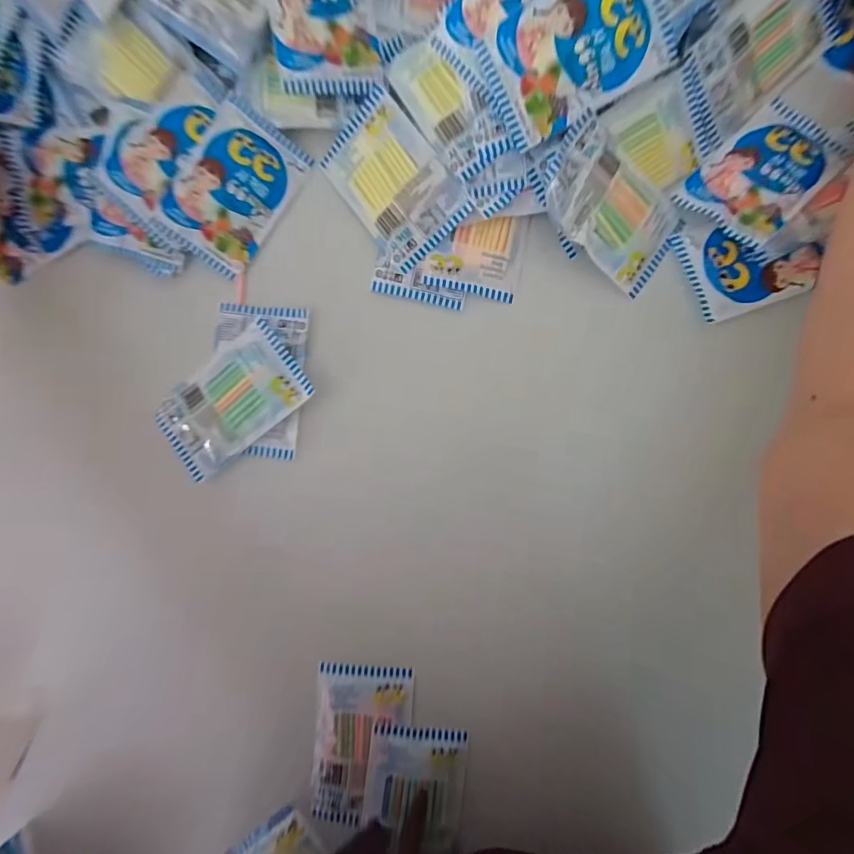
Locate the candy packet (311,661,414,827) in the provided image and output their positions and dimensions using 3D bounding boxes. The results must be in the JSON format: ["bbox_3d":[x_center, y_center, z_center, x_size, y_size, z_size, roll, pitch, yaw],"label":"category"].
[{"bbox_3d":[-0.044,0.213,0.306,0.062,0.010,0.100,4,89,4],"label":"candy packet"}]

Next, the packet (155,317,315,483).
[{"bbox_3d":[-0.134,-0.018,0.312,0.101,0.012,0.065,-38,87,2],"label":"packet"}]

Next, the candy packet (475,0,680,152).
[{"bbox_3d":[0.085,-0.220,0.262,0.099,0.009,0.070,-29,106,10],"label":"candy packet"}]

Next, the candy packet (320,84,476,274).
[{"bbox_3d":[-0.023,-0.164,0.304,0.062,0.008,0.101,-40,85,19],"label":"candy packet"}]

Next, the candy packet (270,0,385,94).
[{"bbox_3d":[-0.065,-0.266,0.283,0.064,0.011,0.097,-10,101,-14],"label":"candy packet"}]

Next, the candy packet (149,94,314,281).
[{"bbox_3d":[-0.133,-0.163,0.311,0.065,0.009,0.101,32,90,-14],"label":"candy packet"}]

